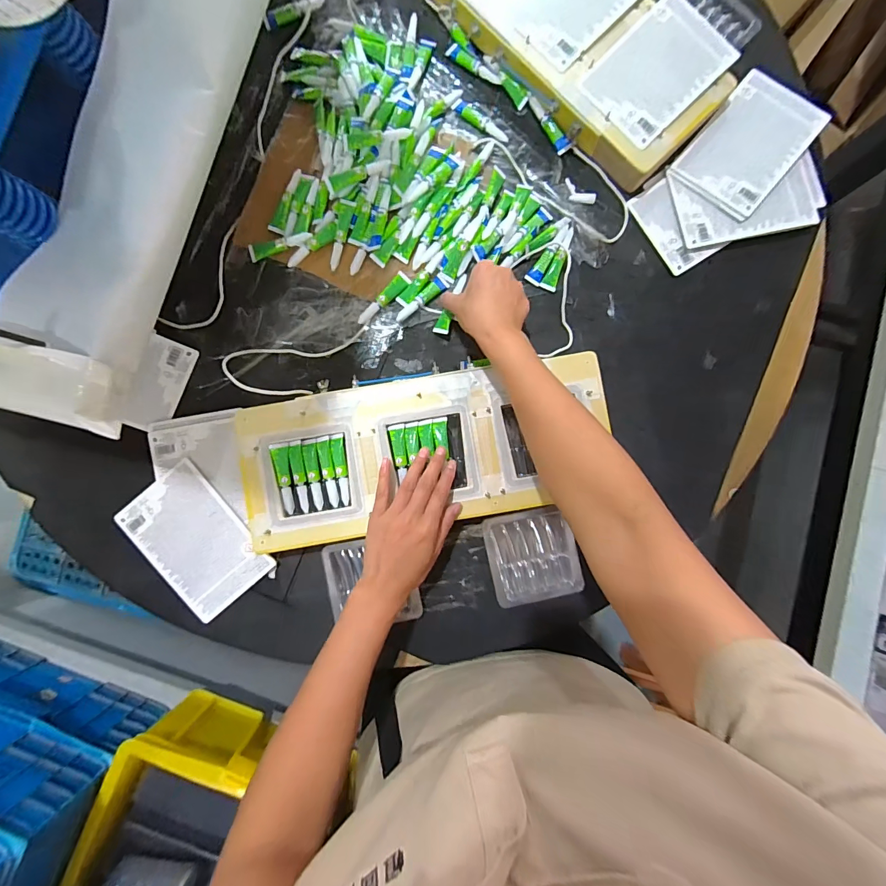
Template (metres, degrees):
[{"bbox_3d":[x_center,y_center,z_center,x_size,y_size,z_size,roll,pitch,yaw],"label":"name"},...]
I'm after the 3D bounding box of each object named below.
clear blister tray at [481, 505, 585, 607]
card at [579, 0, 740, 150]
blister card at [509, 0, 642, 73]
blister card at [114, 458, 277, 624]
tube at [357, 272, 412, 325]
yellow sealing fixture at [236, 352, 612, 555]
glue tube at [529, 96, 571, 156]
[{"bbox_3d":[0.108,0.135,0.477,0.105,0.023,0.106,-11,89,-2],"label":"clear blister tray"},{"bbox_3d":[0.261,-0.450,0.476,0.172,0.009,0.115,-44,88,1],"label":"card"},{"bbox_3d":[0.166,-0.543,0.475,0.168,0.014,0.116,-44,90,-2],"label":"blister card"},{"bbox_3d":[-0.298,0.118,0.476,0.116,0.011,0.169,-42,90,-2],"label":"blister card"},{"bbox_3d":[-0.074,-0.179,0.490,0.081,0.009,0.018,-45,90,-2],"label":"tube"},{"bbox_3d":[-0.017,0.007,0.461,0.419,0.021,0.170,-12,89,-1],"label":"yellow sealing fixture"},{"bbox_3d":[0.133,-0.406,0.505,0.013,0.016,0.080,-38,90,-2],"label":"glue tube"}]

